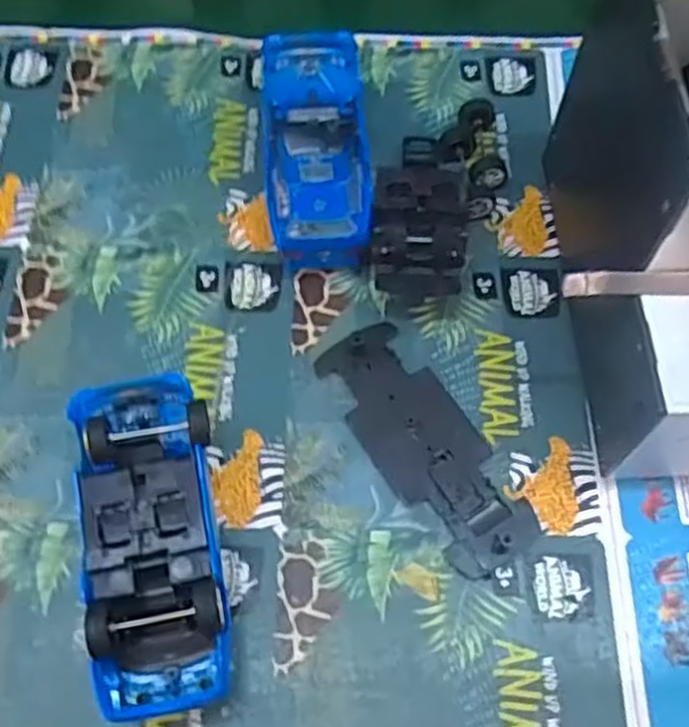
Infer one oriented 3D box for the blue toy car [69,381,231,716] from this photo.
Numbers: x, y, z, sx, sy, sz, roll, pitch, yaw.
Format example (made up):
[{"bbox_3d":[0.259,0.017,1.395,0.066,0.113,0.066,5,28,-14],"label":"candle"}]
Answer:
[{"bbox_3d":[-0.076,0.069,0.320,0.052,0.045,0.133,-11,65,-5],"label":"blue toy car"}]

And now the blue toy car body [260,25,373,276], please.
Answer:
[{"bbox_3d":[-0.014,-0.110,0.411,0.052,0.034,0.130,-4,65,-1],"label":"blue toy car body"}]

